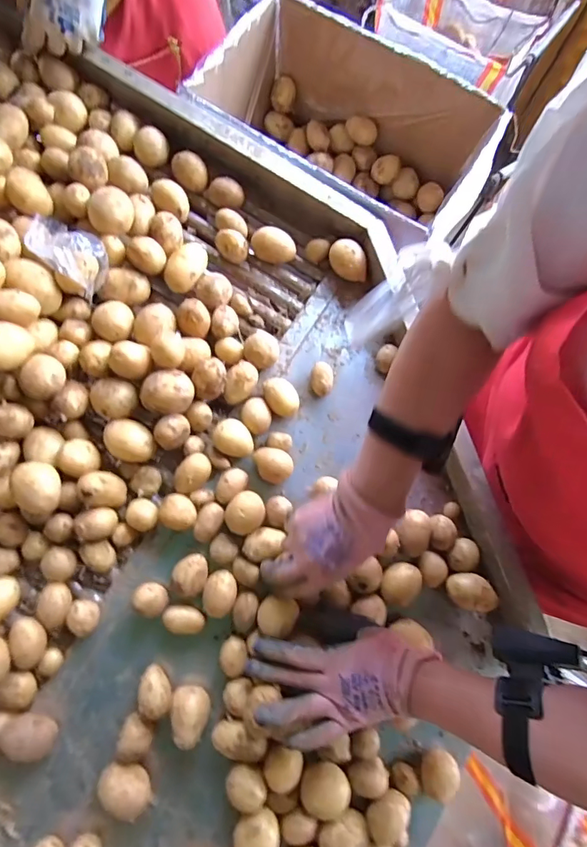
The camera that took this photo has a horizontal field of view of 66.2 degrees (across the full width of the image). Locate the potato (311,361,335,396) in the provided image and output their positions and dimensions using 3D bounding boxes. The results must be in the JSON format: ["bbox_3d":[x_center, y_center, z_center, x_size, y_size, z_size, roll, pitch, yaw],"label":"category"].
[{"bbox_3d":[0.036,-0.058,0.566,0.028,0.020,0.046,8,77,2],"label":"potato"}]

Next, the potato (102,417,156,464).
[{"bbox_3d":[-0.186,0.021,0.516,0.058,0.034,0.045,31,78,7],"label":"potato"}]

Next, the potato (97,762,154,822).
[{"bbox_3d":[-0.168,0.367,0.455,0.054,0.033,0.038,29,78,7],"label":"potato"}]

